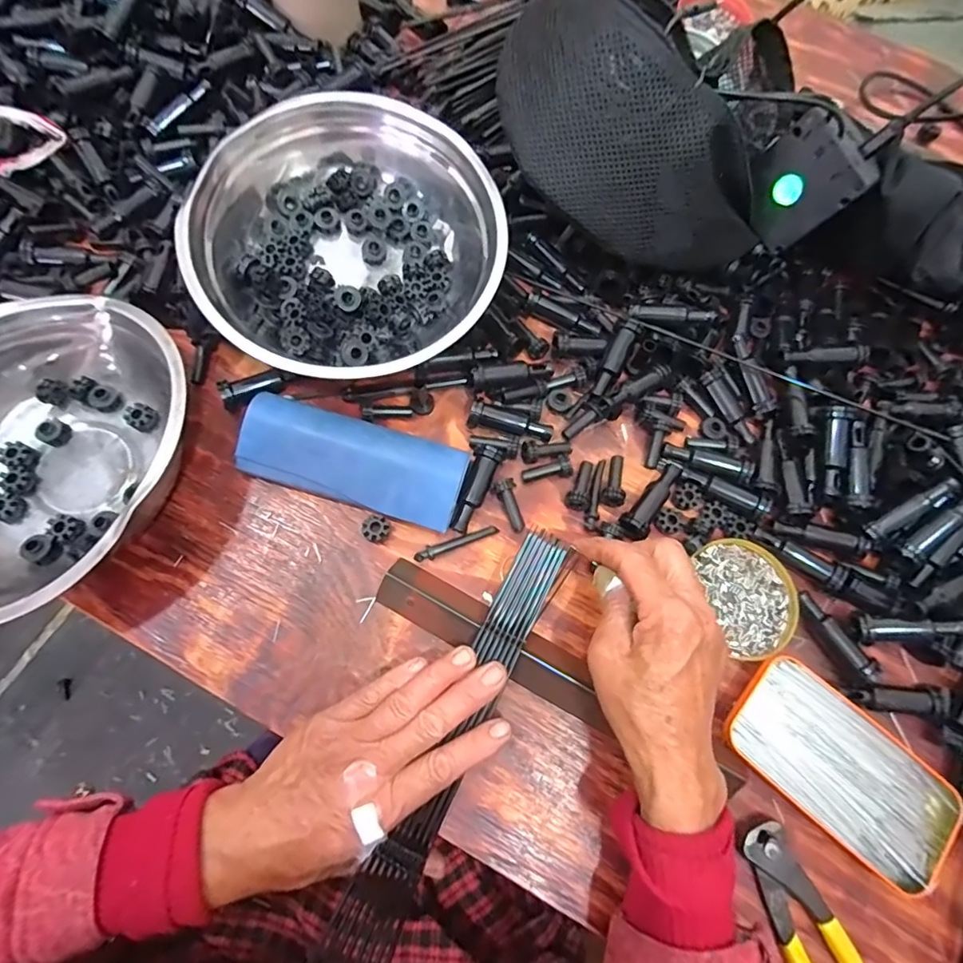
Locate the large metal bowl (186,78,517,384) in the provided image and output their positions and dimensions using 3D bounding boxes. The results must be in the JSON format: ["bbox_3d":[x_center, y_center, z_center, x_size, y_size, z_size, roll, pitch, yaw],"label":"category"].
[{"bbox_3d":[-0.093,-0.184,0.392,0.211,0.101,0.201,1,72,-2],"label":"large metal bowl"}]

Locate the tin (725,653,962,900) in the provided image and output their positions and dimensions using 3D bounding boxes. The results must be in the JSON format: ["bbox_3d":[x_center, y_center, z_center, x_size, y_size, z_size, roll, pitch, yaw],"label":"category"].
[{"bbox_3d":[0.234,0.186,0.343,0.145,0.016,0.076,39,74,10],"label":"tin"}]

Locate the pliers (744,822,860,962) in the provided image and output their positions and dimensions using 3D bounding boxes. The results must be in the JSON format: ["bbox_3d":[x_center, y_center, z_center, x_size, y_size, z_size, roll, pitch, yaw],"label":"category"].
[{"bbox_3d":[0.205,0.291,0.313,0.038,0.014,0.160,-22,74,-9],"label":"pliers"}]

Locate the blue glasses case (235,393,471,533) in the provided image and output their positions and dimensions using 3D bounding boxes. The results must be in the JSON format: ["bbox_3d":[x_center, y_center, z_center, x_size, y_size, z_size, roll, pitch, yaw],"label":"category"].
[{"bbox_3d":[-0.092,-0.013,0.381,0.157,0.036,0.057,15,72,3],"label":"blue glasses case"}]

